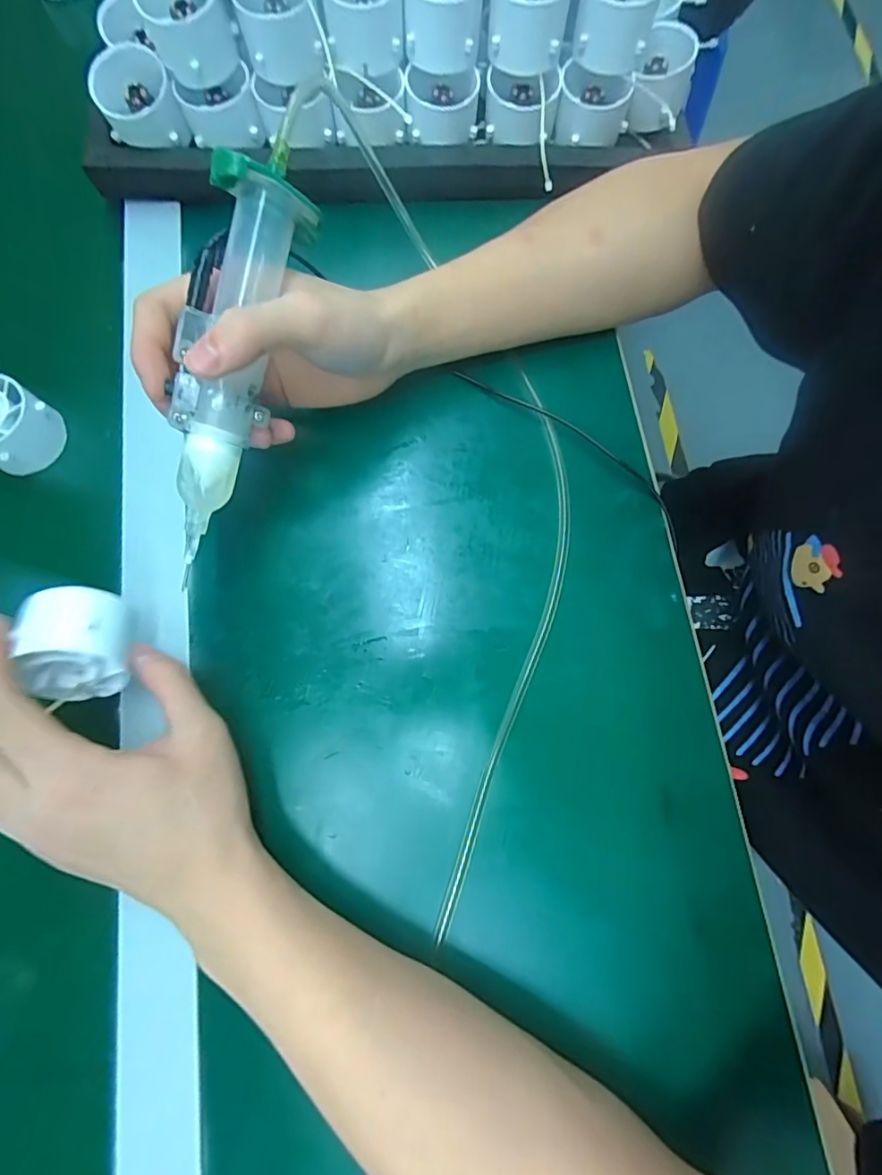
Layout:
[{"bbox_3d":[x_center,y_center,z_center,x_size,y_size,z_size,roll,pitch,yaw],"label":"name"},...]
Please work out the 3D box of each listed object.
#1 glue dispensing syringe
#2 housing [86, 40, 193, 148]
[{"bbox_3d":[-0.103,-0.099,0.241,0.045,0.038,0.178,14,91,4],"label":"glue dispensing syringe"},{"bbox_3d":[-0.204,-0.330,0.347,0.050,0.030,0.055,-20,77,-4],"label":"housing"}]

